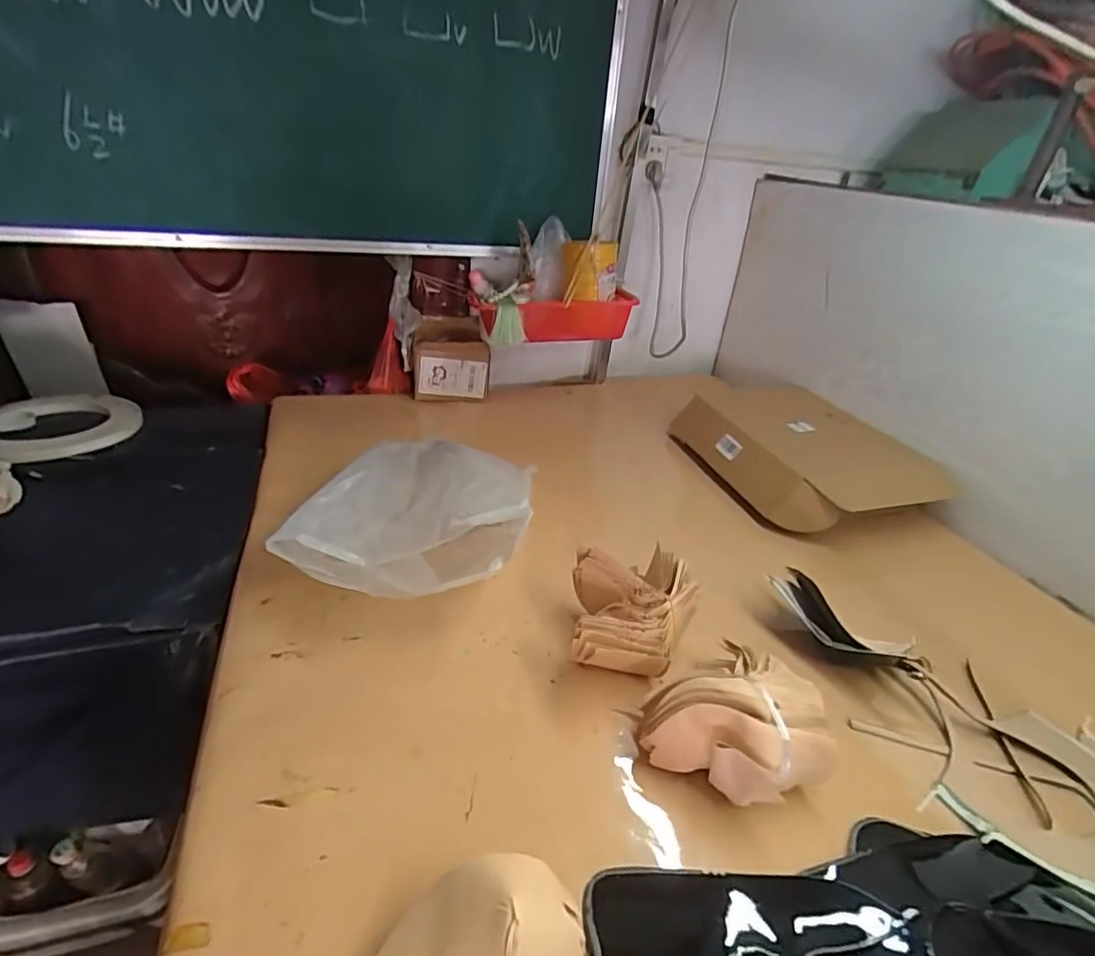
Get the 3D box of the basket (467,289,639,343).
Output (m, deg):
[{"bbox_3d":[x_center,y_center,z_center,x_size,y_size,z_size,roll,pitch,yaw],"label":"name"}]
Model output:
[{"bbox_3d":[0.003,-0.320,1.102,0.293,0.083,0.194,1,30,-8],"label":"basket"}]

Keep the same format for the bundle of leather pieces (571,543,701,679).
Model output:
[{"bbox_3d":[0.086,0.149,0.613,0.132,0.086,0.140,2,29,-5],"label":"bundle of leather pieces"}]

